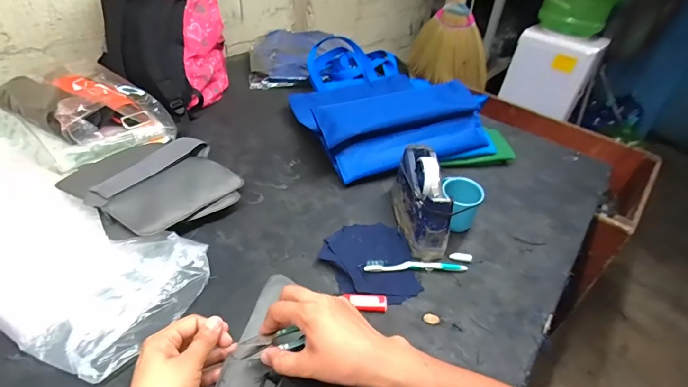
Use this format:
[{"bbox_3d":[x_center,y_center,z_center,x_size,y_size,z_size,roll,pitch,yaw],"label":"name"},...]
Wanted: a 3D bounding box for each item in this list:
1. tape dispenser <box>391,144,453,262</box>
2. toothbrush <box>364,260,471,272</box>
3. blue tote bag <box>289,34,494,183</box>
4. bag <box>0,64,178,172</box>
[{"bbox_3d":[0.143,0.006,0.687,0.070,0.117,0.201,1,39,-7],"label":"tape dispenser"},{"bbox_3d":[0.122,0.120,0.619,0.177,0.014,0.019,0,39,-9],"label":"toothbrush"},{"bbox_3d":[0.084,-0.266,0.981,0.426,0.117,0.535,-8,41,-18],"label":"blue tote bag"},{"bbox_3d":[-0.570,-0.196,0.811,0.321,0.102,0.240,30,44,26],"label":"bag"}]

